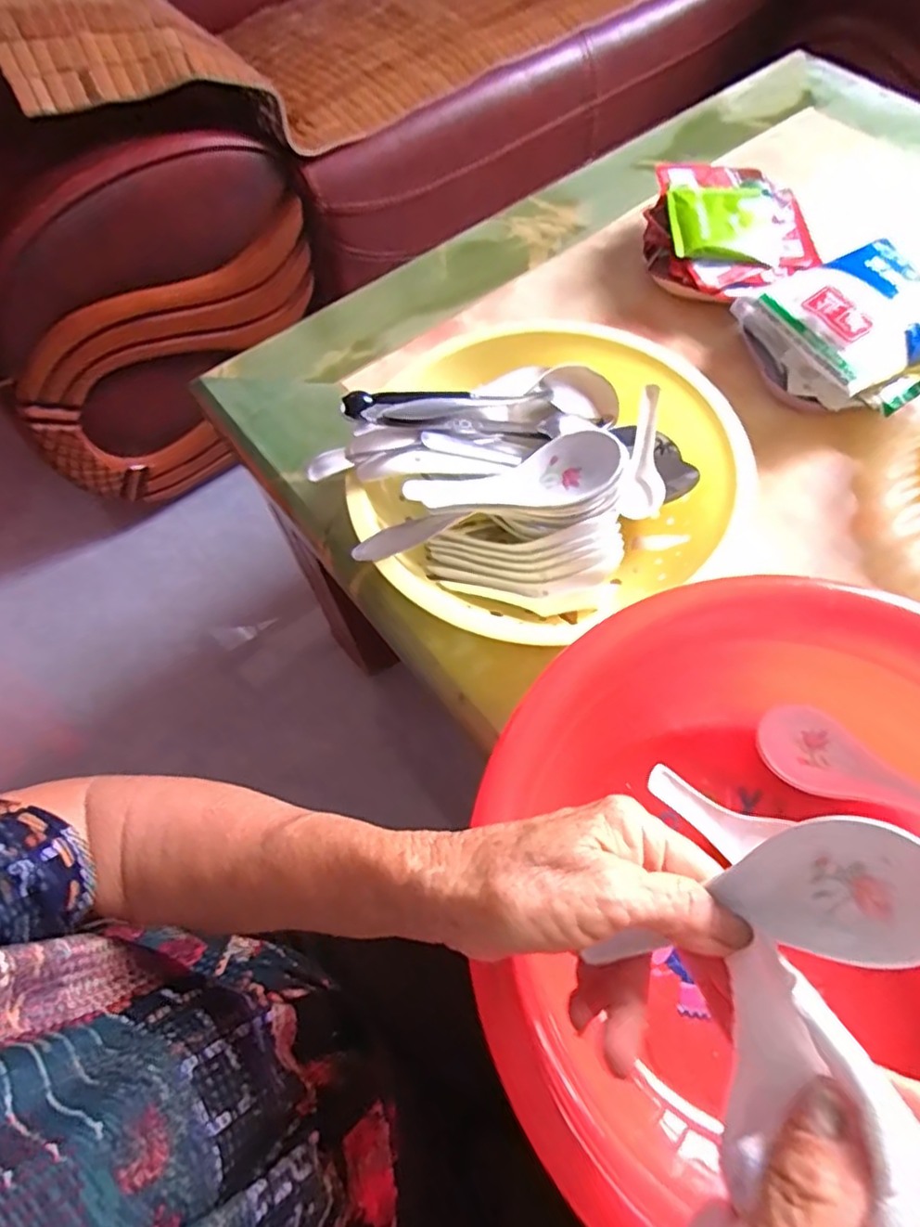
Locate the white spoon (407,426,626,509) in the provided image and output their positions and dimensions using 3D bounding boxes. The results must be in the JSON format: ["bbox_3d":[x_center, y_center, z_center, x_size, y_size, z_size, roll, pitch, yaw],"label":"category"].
[{"bbox_3d":[0.033,-0.082,0.408,0.129,0.029,0.042,-14,64,-3],"label":"white spoon"}]

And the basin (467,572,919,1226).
[{"bbox_3d":[0.163,0.129,0.324,0.291,0.096,0.271,-1,64,3],"label":"basin"}]

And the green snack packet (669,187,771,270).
[{"bbox_3d":[0.215,-0.322,0.540,0.085,0.019,0.082,3,64,5],"label":"green snack packet"}]

